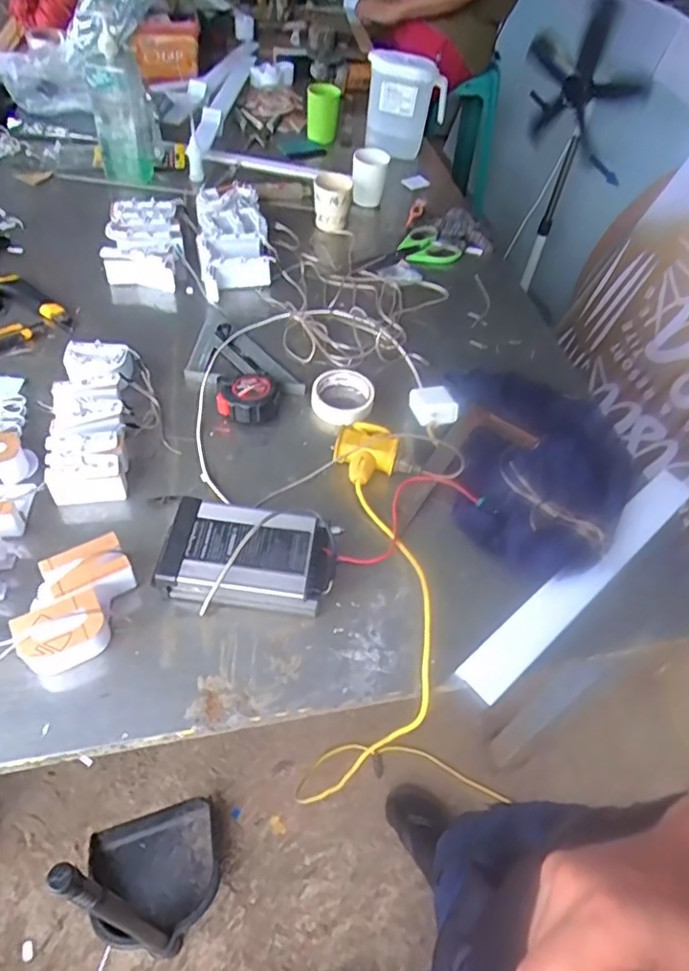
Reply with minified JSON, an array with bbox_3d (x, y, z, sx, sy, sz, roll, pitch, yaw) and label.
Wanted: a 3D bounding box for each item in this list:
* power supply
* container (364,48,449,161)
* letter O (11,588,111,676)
[{"bbox_3d":[-0.108,0.083,0.701,0.189,0.047,0.120,10,52,-1],"label":"power supply"},{"bbox_3d":[0.150,-0.941,1.531,0.192,0.225,0.118,10,52,-1],"label":"container"},{"bbox_3d":[-0.284,0.158,0.629,0.085,0.058,0.070,-19,58,-22],"label":"letter O"}]

